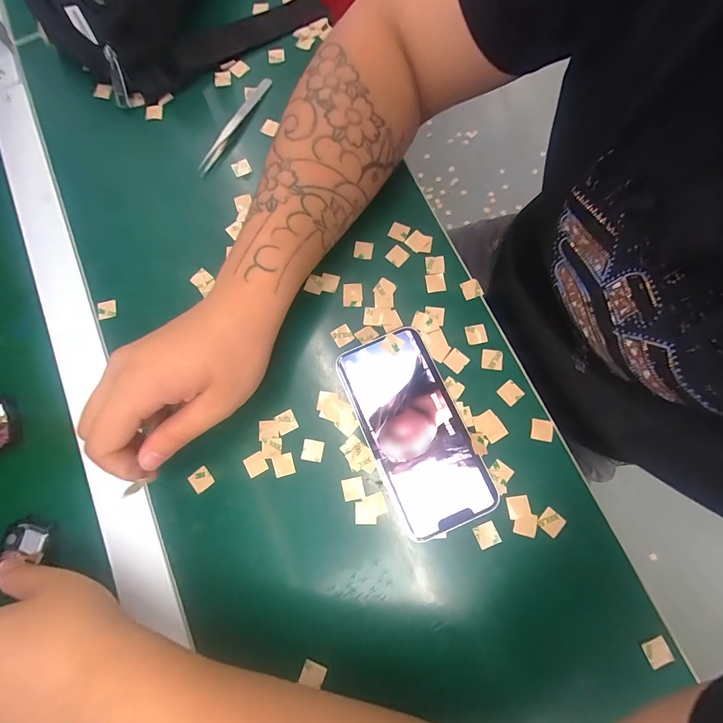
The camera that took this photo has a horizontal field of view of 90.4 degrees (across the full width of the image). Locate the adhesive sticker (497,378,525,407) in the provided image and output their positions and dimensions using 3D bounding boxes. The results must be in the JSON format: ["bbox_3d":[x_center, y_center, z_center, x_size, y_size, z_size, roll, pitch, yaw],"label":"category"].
[{"bbox_3d":[0.113,0.024,0.274,0.016,0.004,0.016,-42,77,-3],"label":"adhesive sticker"}]

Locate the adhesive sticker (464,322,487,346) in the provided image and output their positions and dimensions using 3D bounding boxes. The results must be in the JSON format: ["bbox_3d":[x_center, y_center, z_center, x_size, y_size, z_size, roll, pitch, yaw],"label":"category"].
[{"bbox_3d":[0.091,-0.022,0.285,0.015,0.004,0.016,-12,80,3],"label":"adhesive sticker"}]

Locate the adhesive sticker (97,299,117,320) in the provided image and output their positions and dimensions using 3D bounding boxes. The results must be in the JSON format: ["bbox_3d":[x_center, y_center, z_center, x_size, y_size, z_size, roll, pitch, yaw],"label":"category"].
[{"bbox_3d":[-0.217,-0.044,0.304,0.015,0.004,0.015,-13,79,1],"label":"adhesive sticker"}]

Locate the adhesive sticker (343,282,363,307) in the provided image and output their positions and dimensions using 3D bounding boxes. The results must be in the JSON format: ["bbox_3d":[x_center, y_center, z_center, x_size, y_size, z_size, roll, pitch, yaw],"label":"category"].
[{"bbox_3d":[-0.007,-0.055,0.295,0.016,0.004,0.020,-2,80,3],"label":"adhesive sticker"}]

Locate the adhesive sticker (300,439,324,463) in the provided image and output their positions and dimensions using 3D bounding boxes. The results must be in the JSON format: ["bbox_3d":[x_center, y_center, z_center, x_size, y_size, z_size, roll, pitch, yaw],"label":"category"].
[{"bbox_3d":[-0.037,0.067,0.271,0.015,0.004,0.015,9,80,5],"label":"adhesive sticker"}]

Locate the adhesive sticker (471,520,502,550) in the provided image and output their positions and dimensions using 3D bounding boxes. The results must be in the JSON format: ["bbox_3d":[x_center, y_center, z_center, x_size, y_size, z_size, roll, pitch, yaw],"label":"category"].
[{"bbox_3d":[0.089,0.122,0.253,0.016,0.004,0.016,-24,74,0],"label":"adhesive sticker"}]

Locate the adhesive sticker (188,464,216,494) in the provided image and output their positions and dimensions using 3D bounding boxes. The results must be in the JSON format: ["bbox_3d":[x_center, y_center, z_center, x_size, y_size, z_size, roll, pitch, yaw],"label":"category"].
[{"bbox_3d":[-0.121,0.089,0.269,0.015,0.004,0.016,-40,80,-4],"label":"adhesive sticker"}]

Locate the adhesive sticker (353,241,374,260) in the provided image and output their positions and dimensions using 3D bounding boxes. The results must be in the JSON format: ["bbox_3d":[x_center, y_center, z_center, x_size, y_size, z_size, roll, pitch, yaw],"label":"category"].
[{"bbox_3d":[0.002,-0.095,0.304,0.016,0.004,0.016,8,80,5],"label":"adhesive sticker"}]

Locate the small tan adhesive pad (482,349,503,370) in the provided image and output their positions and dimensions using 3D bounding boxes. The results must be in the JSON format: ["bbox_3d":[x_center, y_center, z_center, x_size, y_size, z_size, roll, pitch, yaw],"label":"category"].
[{"bbox_3d":[0.102,-0.002,0.279,0.015,0.004,0.015,7,85,6],"label":"small tan adhesive pad"}]

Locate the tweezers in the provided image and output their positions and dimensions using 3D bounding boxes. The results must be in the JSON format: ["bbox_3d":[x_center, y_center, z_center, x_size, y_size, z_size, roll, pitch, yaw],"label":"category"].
[{"bbox_3d":[-0.115,-0.218,0.330,0.010,0.010,0.114,29,82,8],"label":"tweezers"}]

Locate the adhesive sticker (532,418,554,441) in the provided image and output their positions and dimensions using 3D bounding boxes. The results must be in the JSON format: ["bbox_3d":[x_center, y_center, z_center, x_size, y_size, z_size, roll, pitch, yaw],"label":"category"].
[{"bbox_3d":[0.134,0.051,0.267,0.015,0.004,0.015,6,78,9],"label":"adhesive sticker"}]

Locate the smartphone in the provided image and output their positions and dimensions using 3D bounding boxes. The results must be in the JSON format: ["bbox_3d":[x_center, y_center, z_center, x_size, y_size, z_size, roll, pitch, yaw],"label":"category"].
[{"bbox_3d":[0.038,0.048,0.266,0.071,0.012,0.142,-24,79,-1],"label":"smartphone"}]

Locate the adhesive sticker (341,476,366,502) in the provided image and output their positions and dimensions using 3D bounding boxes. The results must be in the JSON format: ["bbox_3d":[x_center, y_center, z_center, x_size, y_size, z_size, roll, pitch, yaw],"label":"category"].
[{"bbox_3d":[-0.006,0.093,0.263,0.015,0.004,0.015,-13,79,1],"label":"adhesive sticker"}]

